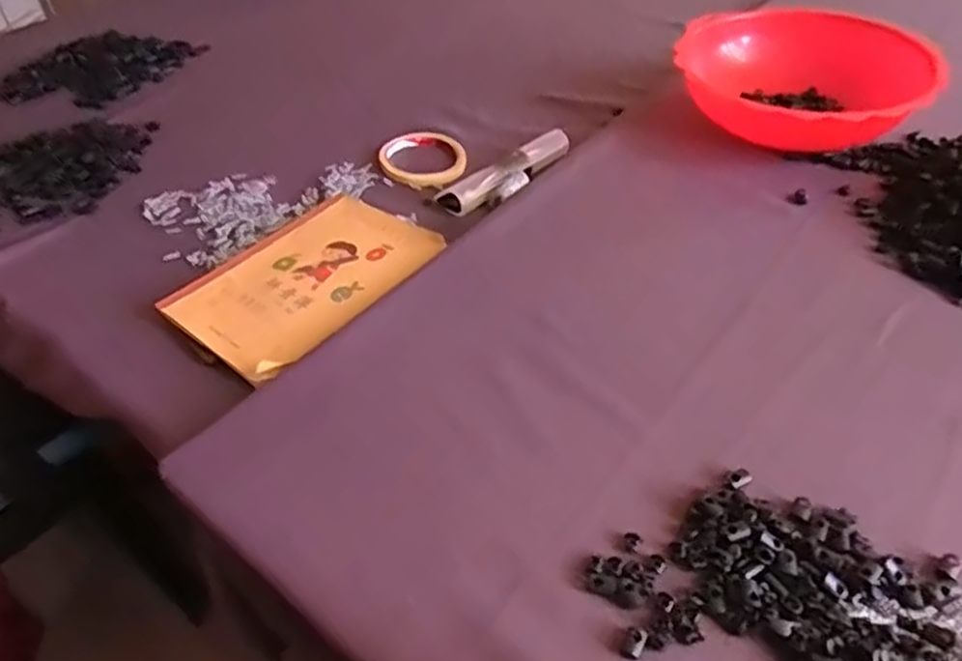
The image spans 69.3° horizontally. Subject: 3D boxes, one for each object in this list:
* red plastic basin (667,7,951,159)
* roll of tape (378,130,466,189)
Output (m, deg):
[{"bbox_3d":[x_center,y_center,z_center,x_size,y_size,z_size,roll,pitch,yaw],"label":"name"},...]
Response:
[{"bbox_3d":[0.335,-0.256,0.743,0.230,0.091,0.230,-1,45,1],"label":"red plastic basin"},{"bbox_3d":[-0.064,-0.186,0.754,0.090,0.013,0.106,-12,45,-10],"label":"roll of tape"}]

